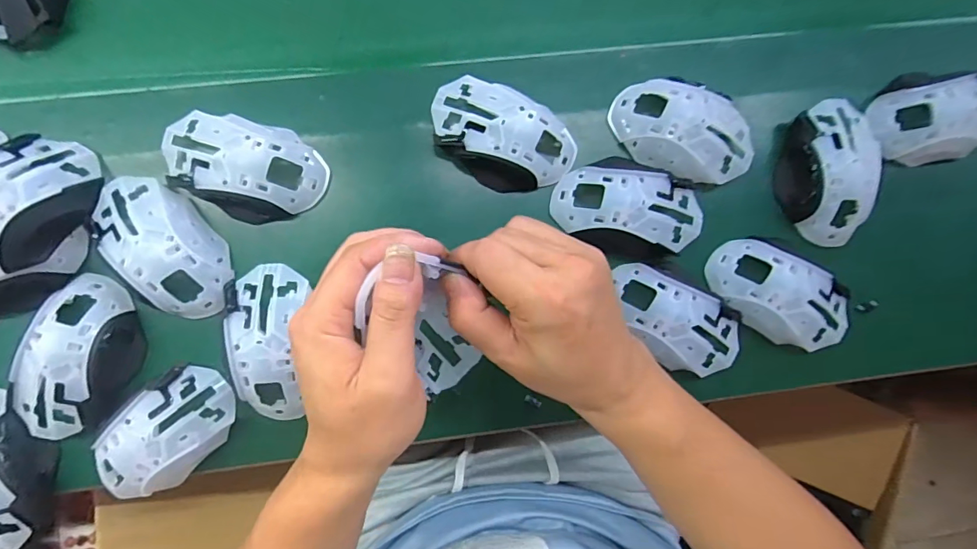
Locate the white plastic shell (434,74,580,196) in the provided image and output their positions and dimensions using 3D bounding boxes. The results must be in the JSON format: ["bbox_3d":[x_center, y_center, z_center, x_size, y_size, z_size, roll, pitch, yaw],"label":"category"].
[{"bbox_3d":[0.011,-0.109,0.367,0.115,0.033,0.069,26,84,-1],"label":"white plastic shell"}]

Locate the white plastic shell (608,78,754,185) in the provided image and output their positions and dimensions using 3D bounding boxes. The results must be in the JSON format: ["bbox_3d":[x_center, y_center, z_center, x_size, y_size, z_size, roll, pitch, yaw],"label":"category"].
[{"bbox_3d":[0.160,-0.117,0.380,0.118,0.029,0.065,19,85,-2],"label":"white plastic shell"}]

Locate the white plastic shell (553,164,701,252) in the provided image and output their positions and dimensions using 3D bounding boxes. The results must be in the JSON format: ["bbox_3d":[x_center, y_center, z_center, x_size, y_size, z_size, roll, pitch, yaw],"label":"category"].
[{"bbox_3d":[0.113,-0.055,0.367,0.119,0.026,0.053,11,85,-2],"label":"white plastic shell"}]

